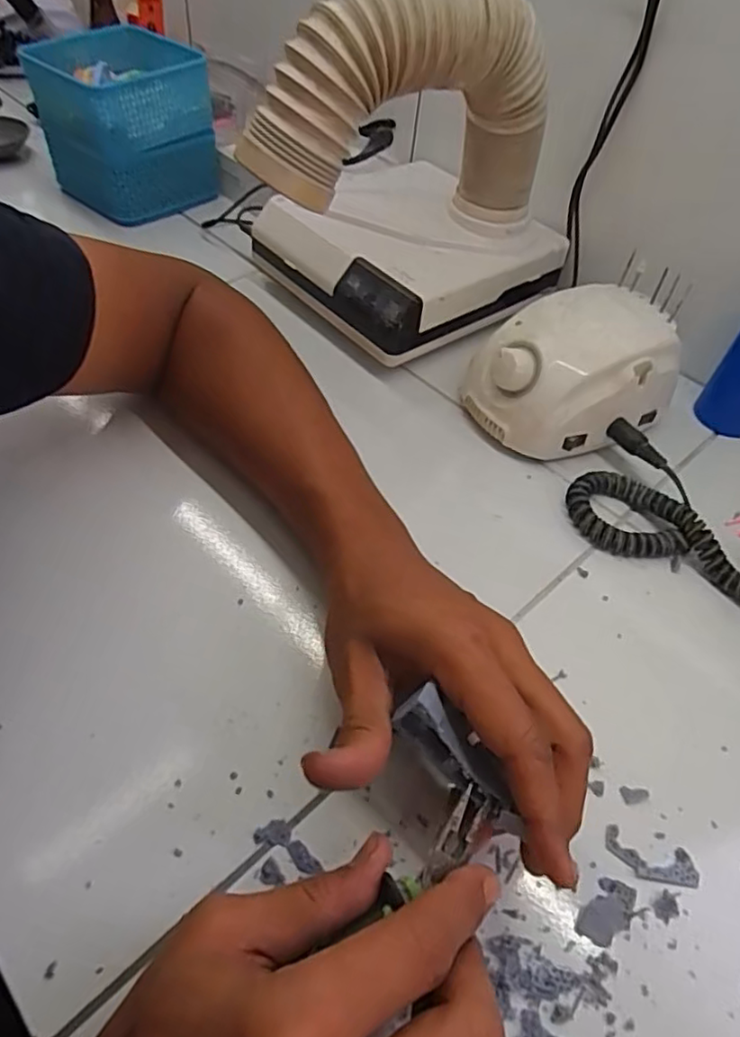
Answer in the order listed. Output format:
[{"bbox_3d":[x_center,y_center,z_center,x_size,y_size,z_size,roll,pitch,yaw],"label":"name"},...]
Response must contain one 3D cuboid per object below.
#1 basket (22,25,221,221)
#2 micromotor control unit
[{"bbox_3d":[-0.233,-0.373,0.590,0.129,0.129,0.106,24,51,14],"label":"basket"},{"bbox_3d":[0.149,-0.107,0.460,0.138,0.084,0.102,-23,56,-23],"label":"micromotor control unit"}]

